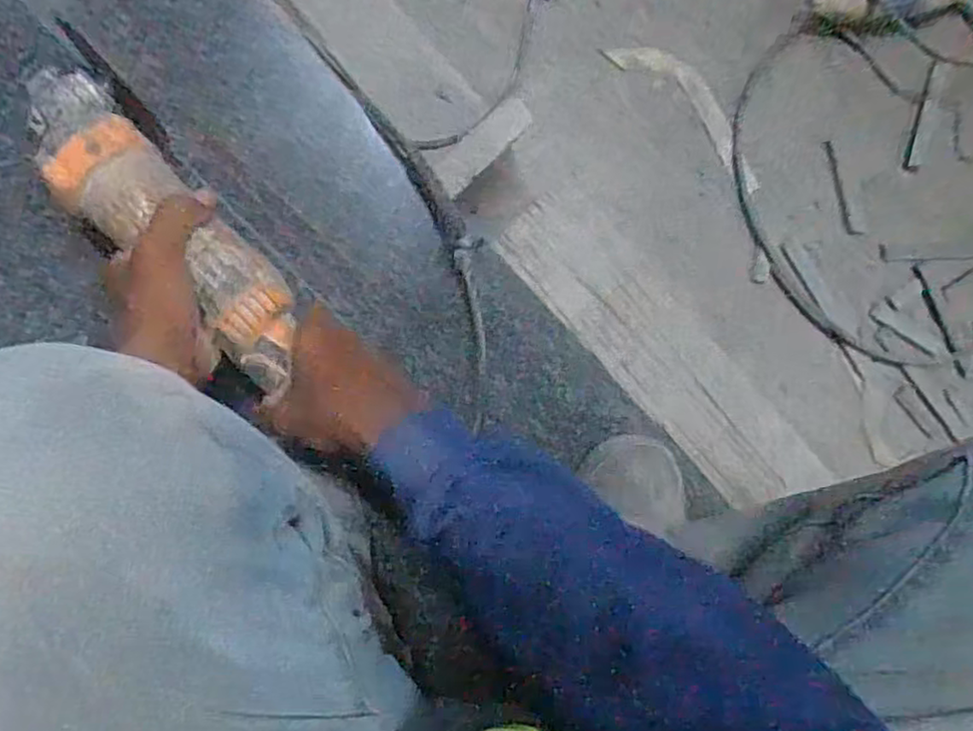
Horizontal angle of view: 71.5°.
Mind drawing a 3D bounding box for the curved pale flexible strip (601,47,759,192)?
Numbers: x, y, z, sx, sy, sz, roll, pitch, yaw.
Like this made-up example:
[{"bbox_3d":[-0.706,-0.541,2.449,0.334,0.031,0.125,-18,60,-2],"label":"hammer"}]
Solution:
[{"bbox_3d":[0.228,-0.282,0.735,0.217,0.016,0.053,41,95,-8],"label":"curved pale flexible strip"}]

